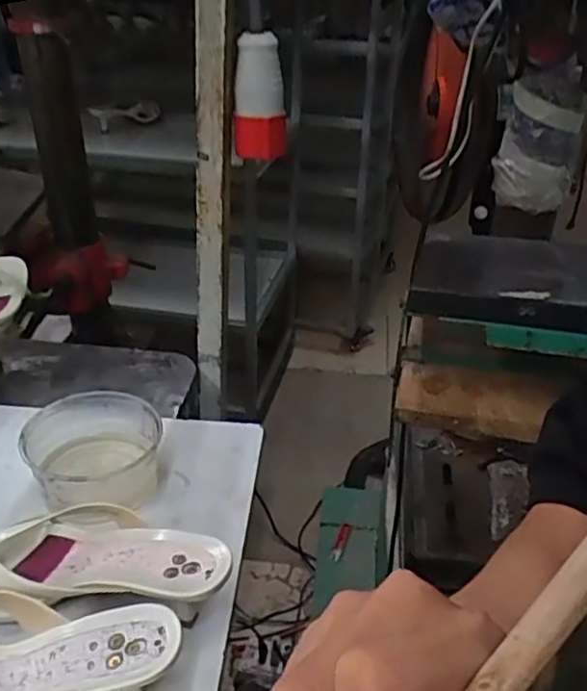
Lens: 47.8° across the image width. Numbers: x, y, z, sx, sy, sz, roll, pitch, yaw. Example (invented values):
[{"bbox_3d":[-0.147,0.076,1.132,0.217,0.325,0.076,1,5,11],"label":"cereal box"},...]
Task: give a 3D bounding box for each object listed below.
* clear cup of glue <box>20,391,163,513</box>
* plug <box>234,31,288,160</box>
[{"bbox_3d":[-0.180,0.100,0.599,0.111,0.059,0.116,-6,34,-16],"label":"clear cup of glue"},{"bbox_3d":[-0.033,-0.256,0.686,0.055,0.117,0.053,2,33,-4],"label":"plug"}]

